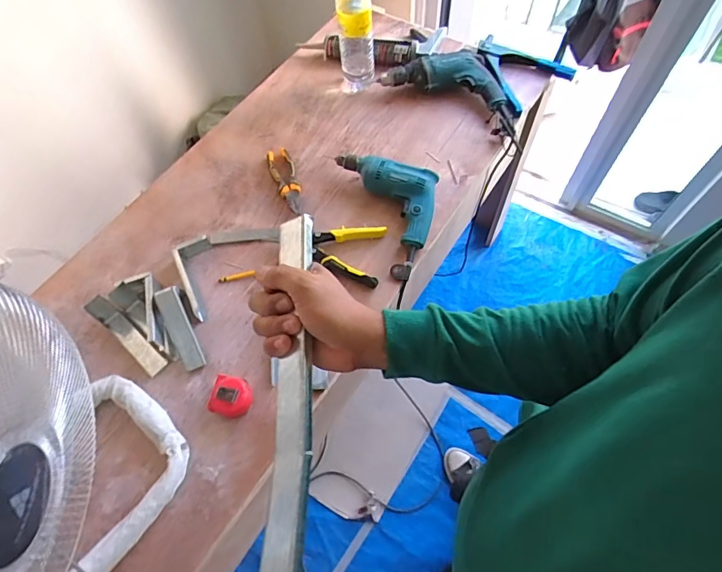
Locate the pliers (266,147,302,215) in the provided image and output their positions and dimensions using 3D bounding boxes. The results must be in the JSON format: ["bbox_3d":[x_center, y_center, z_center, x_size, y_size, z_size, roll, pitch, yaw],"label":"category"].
[{"bbox_3d":[-0.158,-0.226,0.972,0.051,0.022,0.178,-19,63,-6],"label":"pliers"}]

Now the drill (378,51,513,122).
[{"bbox_3d":[0.214,-0.488,1.052,0.315,0.059,0.145,19,65,13],"label":"drill"}]

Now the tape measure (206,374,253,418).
[{"bbox_3d":[-0.219,0.184,0.756,0.067,0.032,0.063,13,64,10],"label":"tape measure"}]

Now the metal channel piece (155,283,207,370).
[{"bbox_3d":[-0.321,0.076,0.807,0.043,0.025,0.151,-25,81,-9],"label":"metal channel piece"}]

